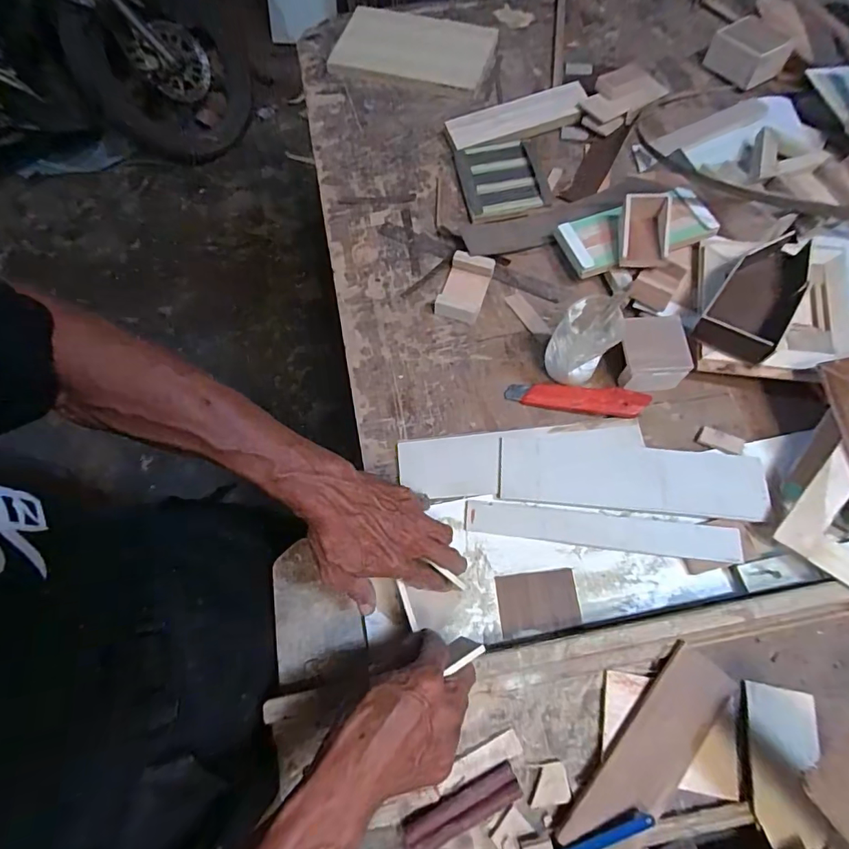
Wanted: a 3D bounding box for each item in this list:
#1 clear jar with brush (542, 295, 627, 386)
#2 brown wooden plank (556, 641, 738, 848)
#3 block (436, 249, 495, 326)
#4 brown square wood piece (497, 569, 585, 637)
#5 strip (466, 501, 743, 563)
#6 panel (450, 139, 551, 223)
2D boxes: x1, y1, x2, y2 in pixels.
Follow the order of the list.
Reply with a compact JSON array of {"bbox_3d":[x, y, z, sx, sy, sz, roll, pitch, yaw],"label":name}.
[{"bbox_3d":[0.168,-0.084,0.508,0.054,0.087,0.068,40,74,16],"label":"clear jar with brush"},{"bbox_3d":[0.185,0.274,0.396,0.051,0.018,0.185,40,74,16],"label":"brown wooden plank"},{"bbox_3d":[0.050,-0.168,0.584,0.051,0.022,0.083,18,69,9],"label":"block"},{"bbox_3d":[0.109,0.171,0.460,0.076,0.006,0.055,-7,67,-1],"label":"brown square wood piece"},{"bbox_3d":[0.171,0.103,0.474,0.256,0.014,0.033,6,71,6],"label":"strip"},{"bbox_3d":[0.104,-0.331,0.649,0.108,0.018,0.129,-9,68,-2],"label":"panel"}]

